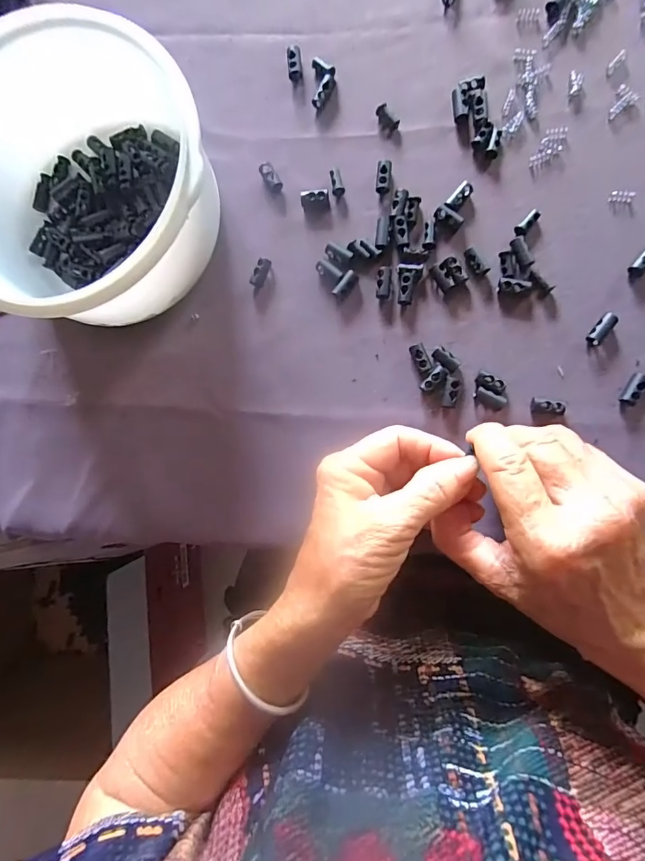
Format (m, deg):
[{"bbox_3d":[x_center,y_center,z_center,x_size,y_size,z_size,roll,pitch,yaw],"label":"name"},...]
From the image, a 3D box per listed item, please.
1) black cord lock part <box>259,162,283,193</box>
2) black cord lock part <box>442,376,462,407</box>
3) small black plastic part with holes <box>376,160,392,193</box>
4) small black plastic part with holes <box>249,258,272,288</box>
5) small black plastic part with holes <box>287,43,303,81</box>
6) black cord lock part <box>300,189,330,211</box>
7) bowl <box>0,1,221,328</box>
[{"bbox_3d":[-0.034,-0.167,0.291,0.009,0.005,0.020,-33,86,6],"label":"black cord lock part"},{"bbox_3d":[0.081,-0.024,0.272,0.010,0.005,0.018,11,91,7],"label":"black cord lock part"},{"bbox_3d":[0.039,-0.162,0.280,0.009,0.007,0.020,7,91,7],"label":"small black plastic part with holes"},{"bbox_3d":[-0.040,-0.104,0.290,0.008,0.007,0.019,30,94,6],"label":"small black plastic part with holes"},{"bbox_3d":[-0.018,-0.242,0.288,0.009,0.008,0.020,-1,90,7],"label":"small black plastic part with holes"},{"bbox_3d":[-0.005,-0.150,0.285,0.017,0.008,0.010,-3,90,7],"label":"black cord lock part"},{"bbox_3d":[-0.138,-0.148,0.265,0.155,0.073,0.150,0,90,7],"label":"bowl"}]

